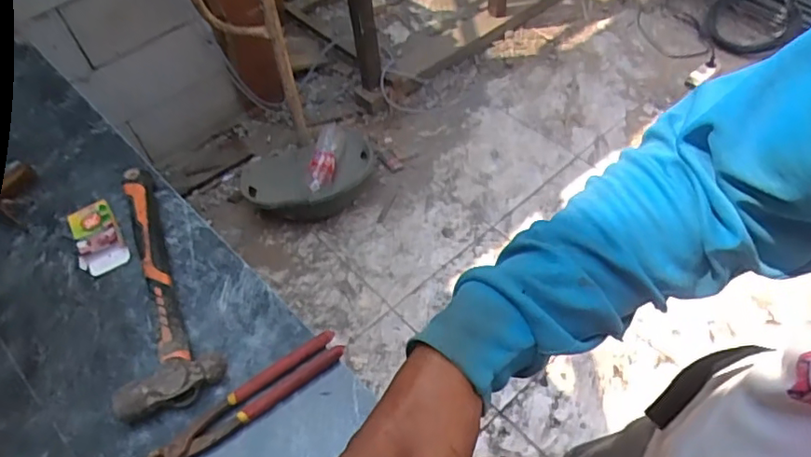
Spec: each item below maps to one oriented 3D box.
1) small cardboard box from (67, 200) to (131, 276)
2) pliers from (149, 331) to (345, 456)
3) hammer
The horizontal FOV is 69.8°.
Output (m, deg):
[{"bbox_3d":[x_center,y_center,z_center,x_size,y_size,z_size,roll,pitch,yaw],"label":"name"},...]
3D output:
[{"bbox_3d":[-0.411,0.010,0.774,0.057,0.021,0.109,-27,54,-14],"label":"small cardboard box"},{"bbox_3d":[-0.167,0.182,0.618,0.218,0.023,0.039,-29,54,-18],"label":"pliers"},{"bbox_3d":[-0.320,0.063,0.711,0.111,0.048,0.343,-25,53,-12],"label":"hammer"}]

